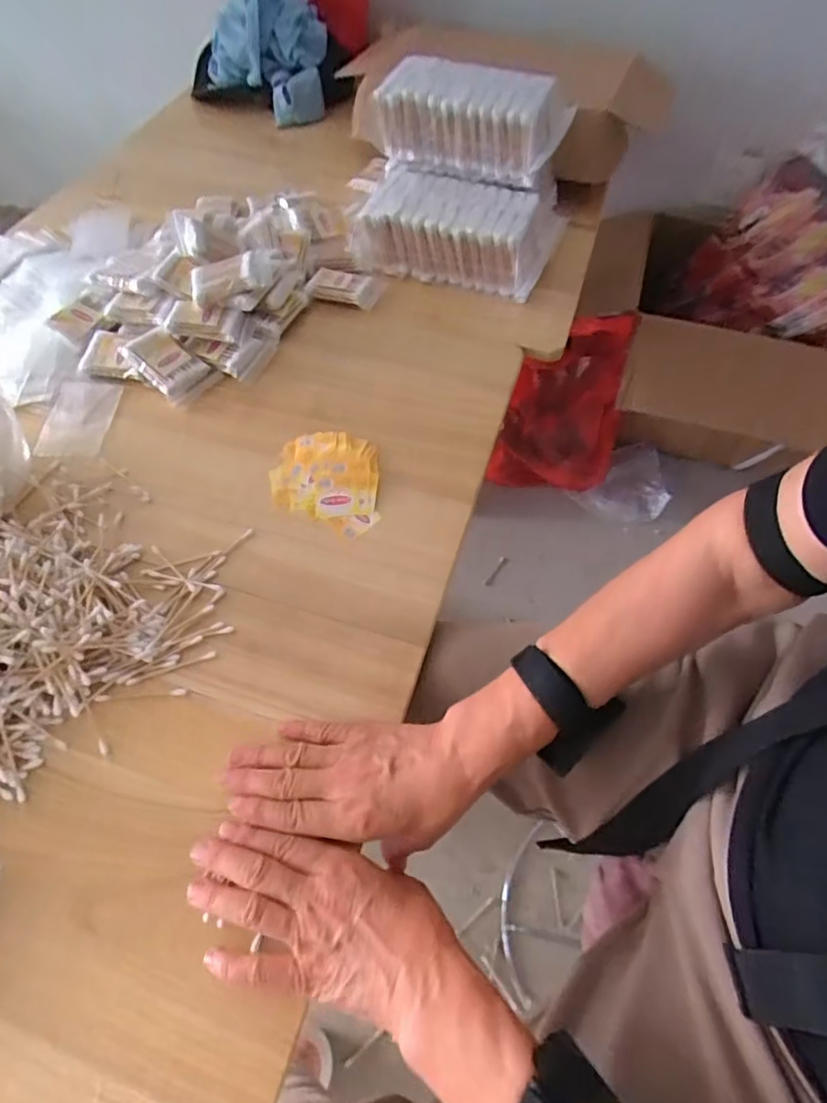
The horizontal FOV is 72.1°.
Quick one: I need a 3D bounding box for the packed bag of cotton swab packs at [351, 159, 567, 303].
[{"bbox_3d":[0.056,-0.405,0.719,0.236,0.083,0.140,19,59,10],"label":"packed bag of cotton swab packs"}]

